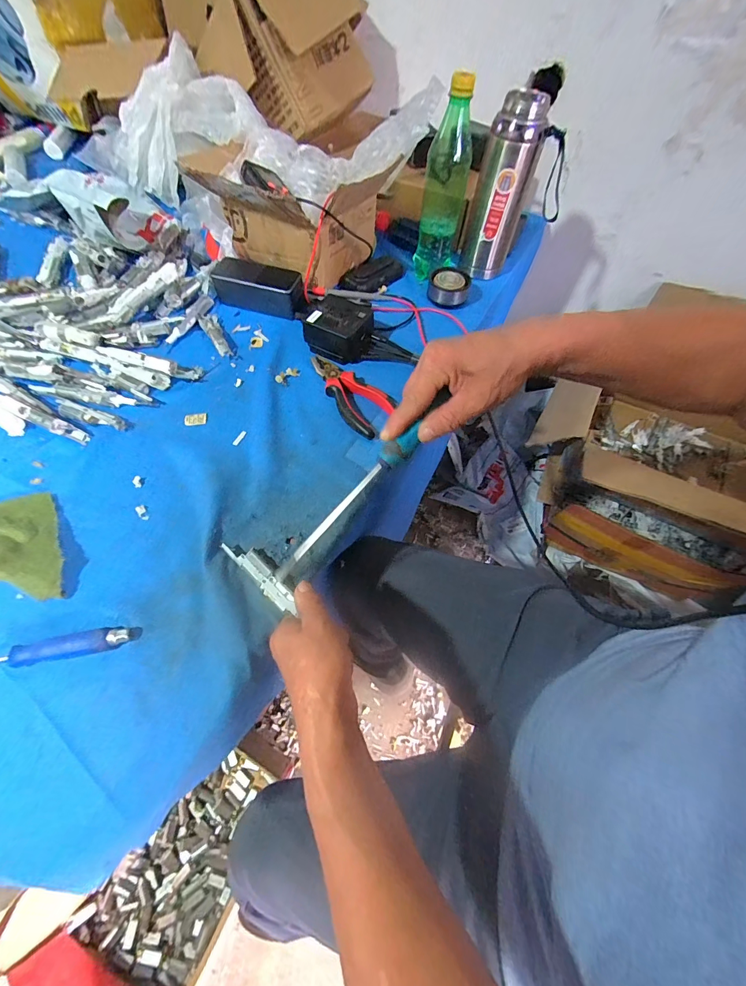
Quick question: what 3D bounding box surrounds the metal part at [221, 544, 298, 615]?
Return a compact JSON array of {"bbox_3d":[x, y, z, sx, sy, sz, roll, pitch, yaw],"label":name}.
[{"bbox_3d":[-0.107,0.079,0.355,0.099,0.012,0.022,38,65,20],"label":"metal part"}]

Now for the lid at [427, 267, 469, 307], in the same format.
[{"bbox_3d":[0.126,-0.344,0.606,0.064,0.032,0.062,1,60,-2],"label":"lid"}]

